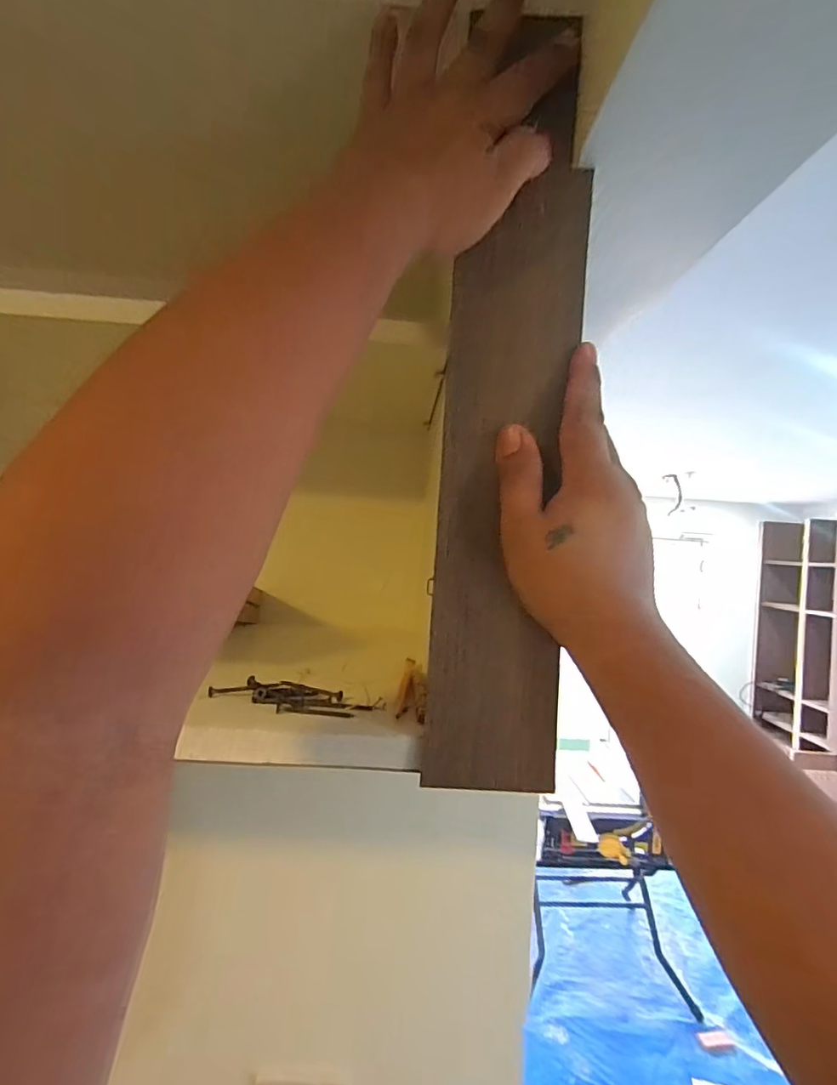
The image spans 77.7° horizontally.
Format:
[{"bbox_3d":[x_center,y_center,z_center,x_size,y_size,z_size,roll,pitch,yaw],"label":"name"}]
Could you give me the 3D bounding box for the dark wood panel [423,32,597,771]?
[{"bbox_3d":[0.054,-0.062,0.294,0.078,0.399,0.011,6,0,0],"label":"dark wood panel"}]

